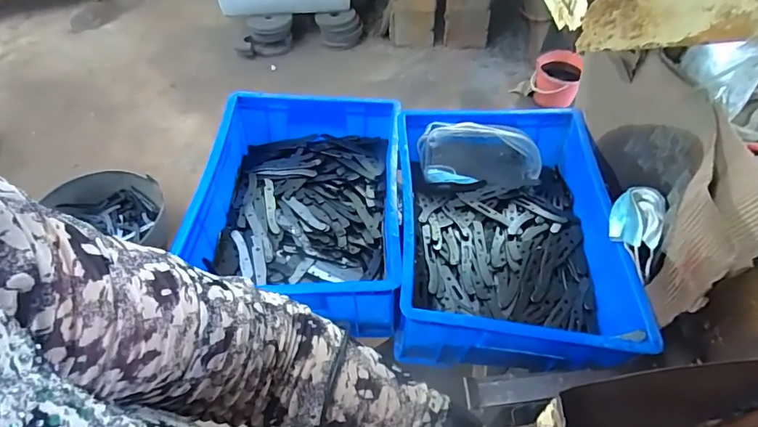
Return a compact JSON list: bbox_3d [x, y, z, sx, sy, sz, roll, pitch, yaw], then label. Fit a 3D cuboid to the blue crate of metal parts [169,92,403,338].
[{"bbox_3d":[-0.115,-0.029,0.722,0.290,0.115,0.398,1,52,1],"label":"blue crate of metal parts"}]

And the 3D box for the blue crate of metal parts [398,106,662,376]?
[{"bbox_3d":[0.185,0.018,0.684,0.297,0.116,0.407,2,52,3],"label":"blue crate of metal parts"}]

